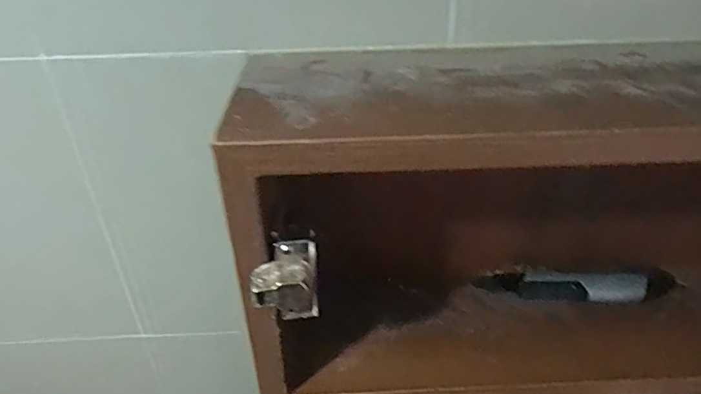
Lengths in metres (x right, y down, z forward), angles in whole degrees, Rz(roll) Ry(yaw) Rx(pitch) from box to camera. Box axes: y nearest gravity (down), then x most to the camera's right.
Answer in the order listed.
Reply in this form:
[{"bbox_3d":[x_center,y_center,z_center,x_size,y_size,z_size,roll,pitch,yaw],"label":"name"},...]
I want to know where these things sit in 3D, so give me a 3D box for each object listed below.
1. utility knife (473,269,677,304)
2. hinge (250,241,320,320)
[{"bbox_3d":[0.201,0.079,0.435,0.175,0.024,0.027,-2,32,-1],"label":"utility knife"},{"bbox_3d":[-0.039,0.055,0.303,0.038,0.059,0.021,-5,32,-6],"label":"hinge"}]

